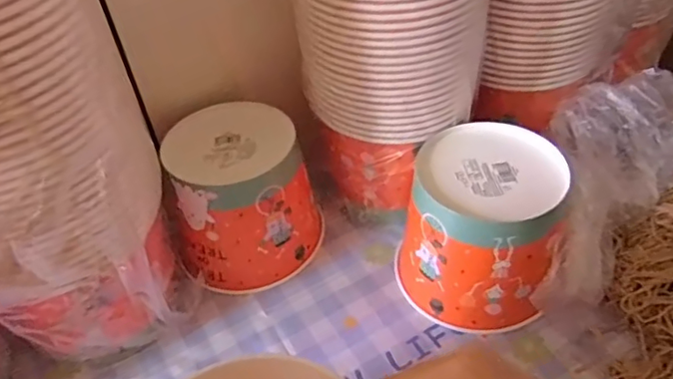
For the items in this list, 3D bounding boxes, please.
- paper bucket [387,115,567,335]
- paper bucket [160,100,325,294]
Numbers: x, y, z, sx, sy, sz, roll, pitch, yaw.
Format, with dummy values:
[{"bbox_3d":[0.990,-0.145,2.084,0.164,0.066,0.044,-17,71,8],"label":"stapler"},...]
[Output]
[{"bbox_3d":[0.136,0.034,0.525,0.138,0.125,0.142,10,47,15],"label":"paper bucket"},{"bbox_3d":[-0.094,0.005,0.582,0.138,0.126,0.147,-9,45,-4],"label":"paper bucket"}]

